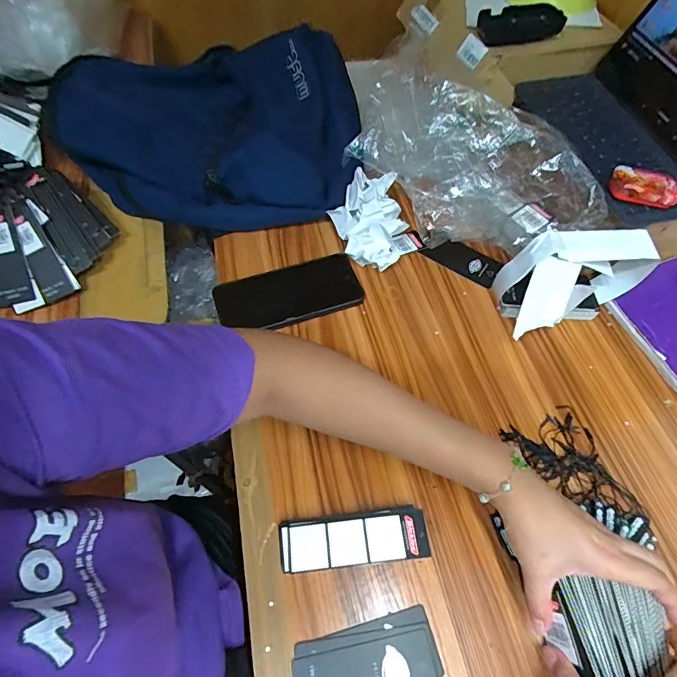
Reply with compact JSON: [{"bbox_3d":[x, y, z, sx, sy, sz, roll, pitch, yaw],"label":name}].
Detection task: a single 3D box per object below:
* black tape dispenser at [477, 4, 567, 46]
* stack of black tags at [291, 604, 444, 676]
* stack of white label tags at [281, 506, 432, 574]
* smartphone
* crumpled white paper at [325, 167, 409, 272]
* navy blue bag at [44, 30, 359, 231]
[{"bbox_3d":[0.240,-0.415,0.555,0.106,0.025,0.051,-15,60,-11],"label":"black tape dispenser"},{"bbox_3d":[0.023,0.260,0.329,0.114,0.005,0.062,-12,59,-9],"label":"stack of black tags"},{"bbox_3d":[0.013,0.175,0.369,0.127,0.017,0.043,-5,58,-5],"label":"stack of white label tags"},{"bbox_3d":[-0.059,-0.055,0.501,0.165,0.016,0.079,-17,66,-11],"label":"smartphone"},{"bbox_3d":[0.044,-0.153,0.545,0.102,0.055,0.129,19,59,10],"label":"crumpled white paper"},{"bbox_3d":[-0.194,-0.300,0.583,0.418,0.101,0.289,0,58,-2],"label":"navy blue bag"}]

